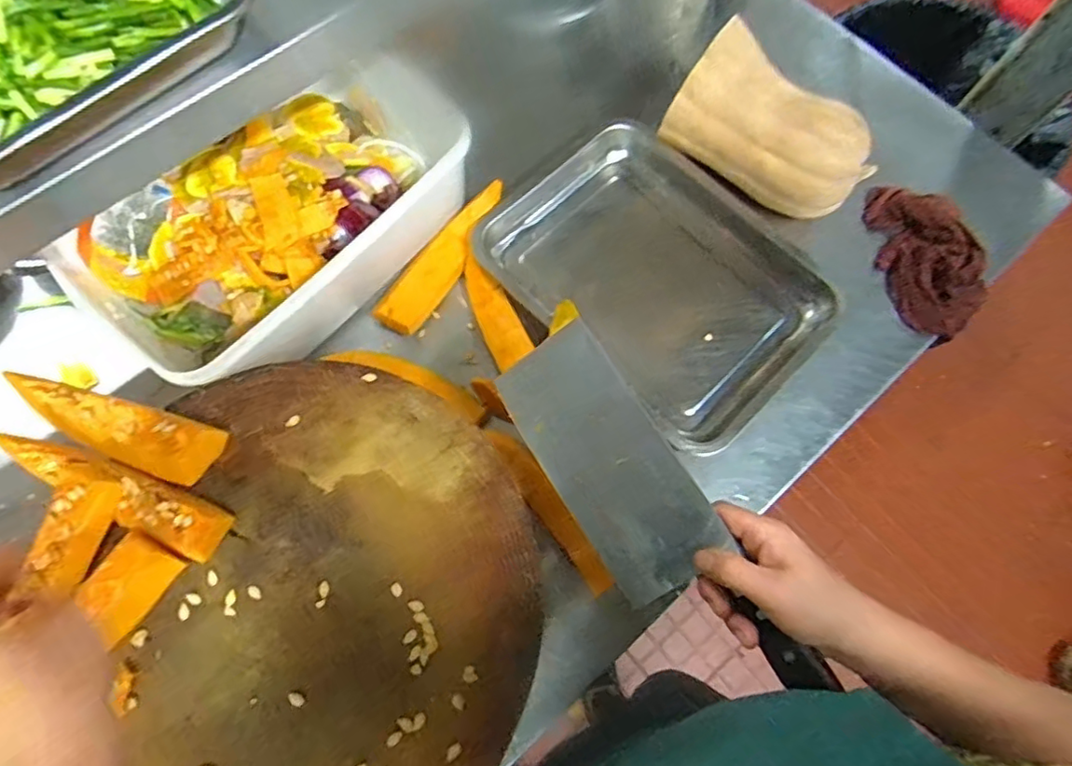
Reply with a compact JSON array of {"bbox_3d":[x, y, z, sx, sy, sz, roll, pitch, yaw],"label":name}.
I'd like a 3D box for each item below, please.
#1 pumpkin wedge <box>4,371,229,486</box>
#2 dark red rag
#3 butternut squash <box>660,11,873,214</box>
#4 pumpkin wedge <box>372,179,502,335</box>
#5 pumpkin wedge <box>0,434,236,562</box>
[{"bbox_3d":[-0.345,0.038,0.489,0.174,0.037,0.047,17,72,4],"label":"pumpkin wedge"},{"bbox_3d":[0.441,-0.147,0.672,0.102,0.038,0.191,-12,72,-6],"label":"dark red rag"},{"bbox_3d":[0.254,-0.274,0.632,0.212,0.109,0.098,33,74,9],"label":"butternut squash"},{"bbox_3d":[-0.105,-0.138,0.661,0.052,0.049,0.197,30,73,8],"label":"pumpkin wedge"},{"bbox_3d":[-0.326,0.087,0.464,0.172,0.050,0.045,23,72,6],"label":"pumpkin wedge"}]

